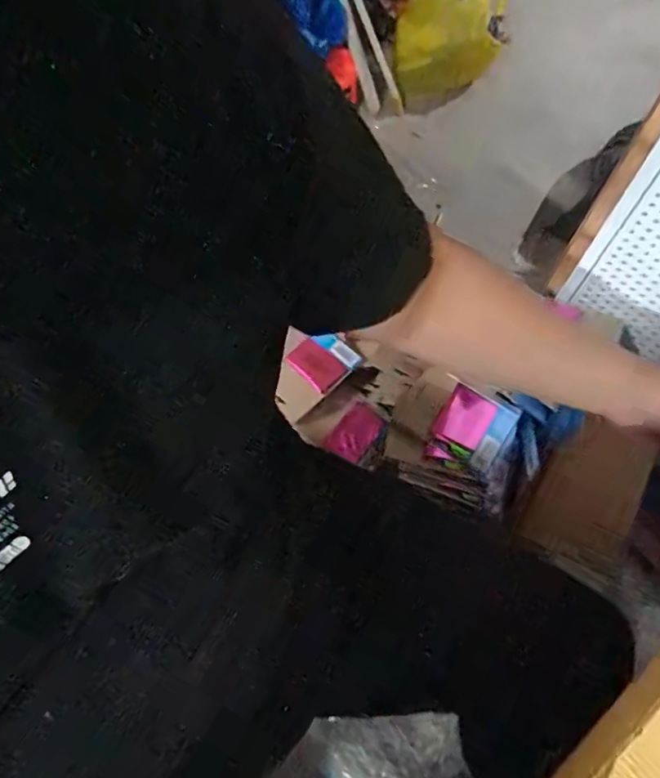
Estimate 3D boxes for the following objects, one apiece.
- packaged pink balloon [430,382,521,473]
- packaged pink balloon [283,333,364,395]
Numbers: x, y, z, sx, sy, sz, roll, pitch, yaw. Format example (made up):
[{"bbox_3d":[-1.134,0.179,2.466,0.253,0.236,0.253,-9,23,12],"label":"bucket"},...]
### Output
[{"bbox_3d":[0.201,0.052,0.715,0.094,0.007,0.099,29,70,15],"label":"packaged pink balloon"},{"bbox_3d":[-0.010,-0.048,0.809,0.086,0.022,0.085,41,74,19],"label":"packaged pink balloon"}]

